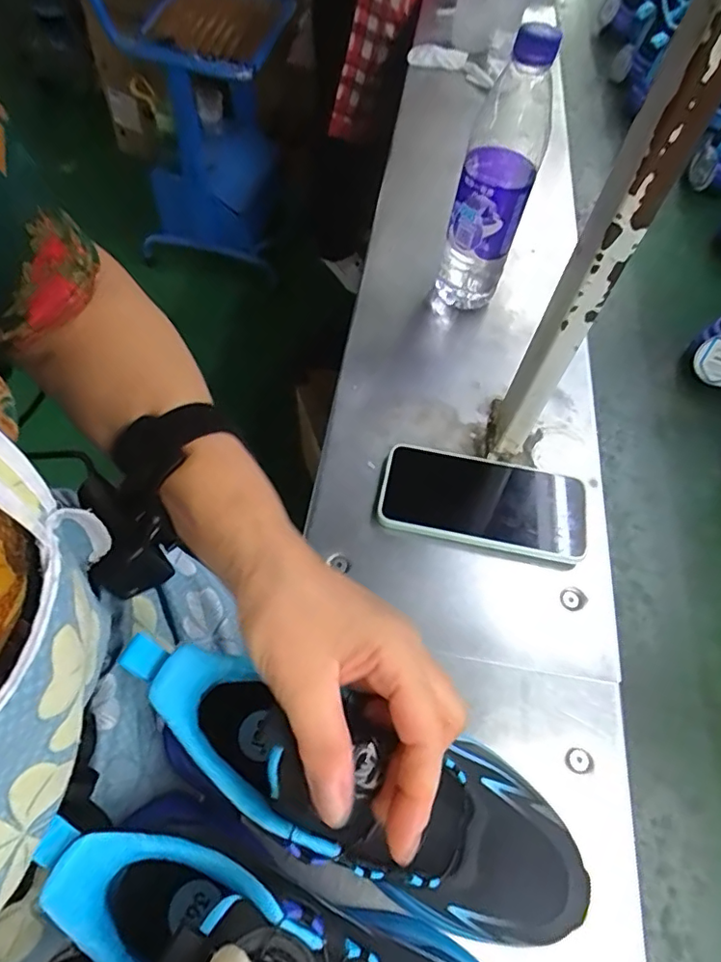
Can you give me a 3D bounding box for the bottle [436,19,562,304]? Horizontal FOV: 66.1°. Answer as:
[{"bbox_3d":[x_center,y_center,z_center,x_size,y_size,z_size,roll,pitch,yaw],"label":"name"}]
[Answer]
[{"bbox_3d":[0.117,-0.259,0.501,0.066,0.241,0.078,14,52,7],"label":"bottle"}]

